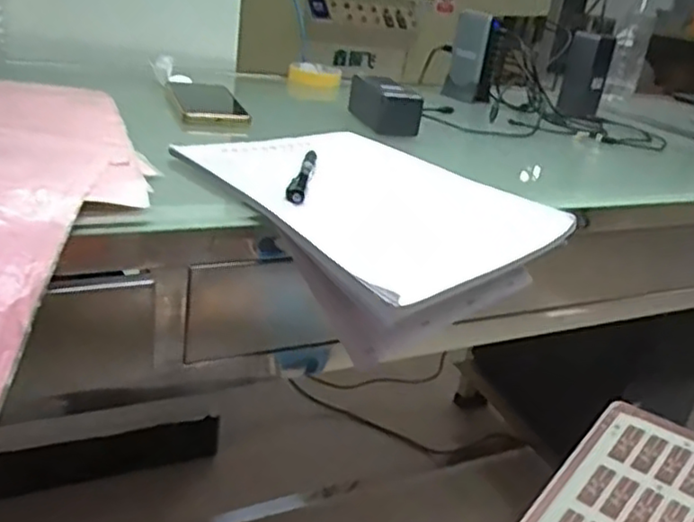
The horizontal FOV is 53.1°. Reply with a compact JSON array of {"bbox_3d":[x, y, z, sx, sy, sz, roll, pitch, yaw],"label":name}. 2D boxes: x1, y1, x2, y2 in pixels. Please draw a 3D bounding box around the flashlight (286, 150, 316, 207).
[{"bbox_3d":[-0.036,-0.076,0.608,0.014,0.015,0.140,7,23,2],"label":"flashlight"}]

